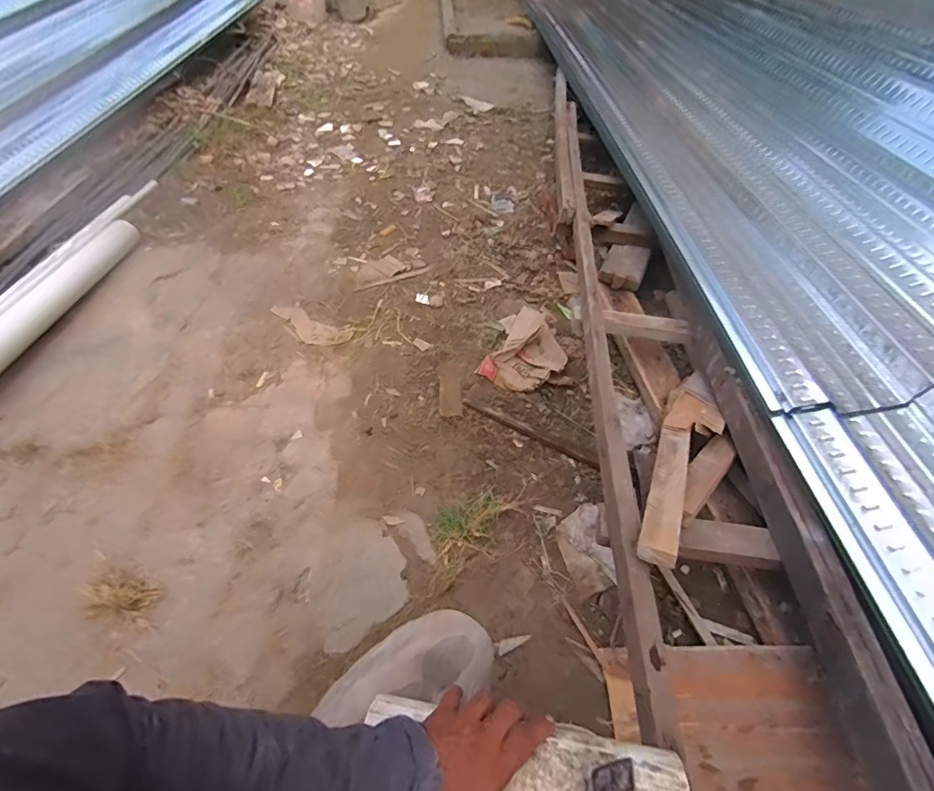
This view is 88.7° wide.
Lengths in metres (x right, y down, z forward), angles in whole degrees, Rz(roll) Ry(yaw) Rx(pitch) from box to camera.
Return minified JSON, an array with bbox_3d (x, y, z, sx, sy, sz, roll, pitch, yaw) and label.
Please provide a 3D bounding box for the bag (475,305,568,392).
[{"bbox_3d":[0.179,-0.147,1.367,0.218,0.066,0.312,18,52,10],"label":"bag"}]

